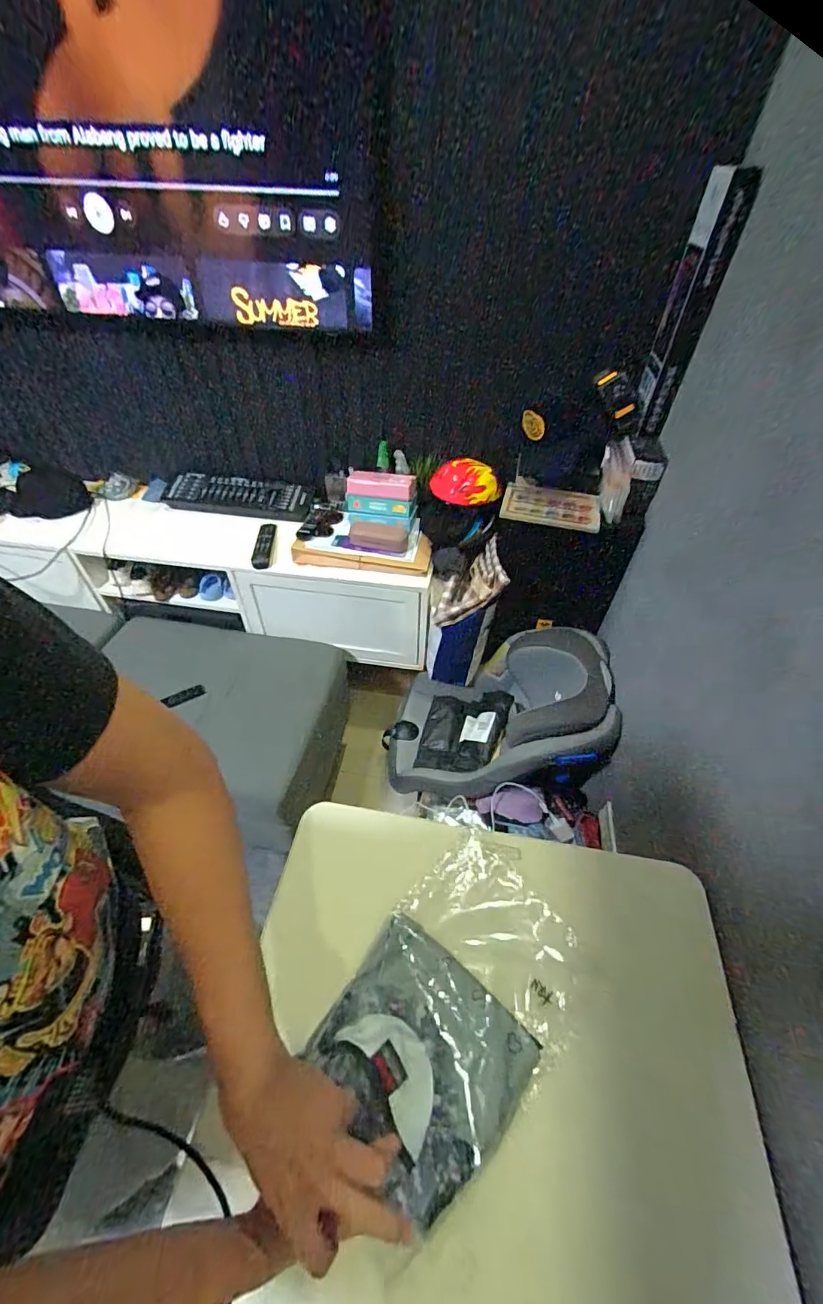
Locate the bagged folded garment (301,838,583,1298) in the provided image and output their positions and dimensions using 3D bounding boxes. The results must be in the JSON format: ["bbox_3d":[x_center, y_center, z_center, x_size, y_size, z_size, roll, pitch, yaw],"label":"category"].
[{"bbox_3d":[0.064,0.397,0.543,0.222,0.078,0.328,31,54,24],"label":"bagged folded garment"}]

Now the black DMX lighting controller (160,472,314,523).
[{"bbox_3d":[-0.559,-0.501,1.470,0.486,0.034,0.138,10,78,8],"label":"black DMX lighting controller"}]

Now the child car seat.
[{"bbox_3d":[0.218,0.186,1.306,0.576,0.385,0.397,6,48,4],"label":"child car seat"}]

